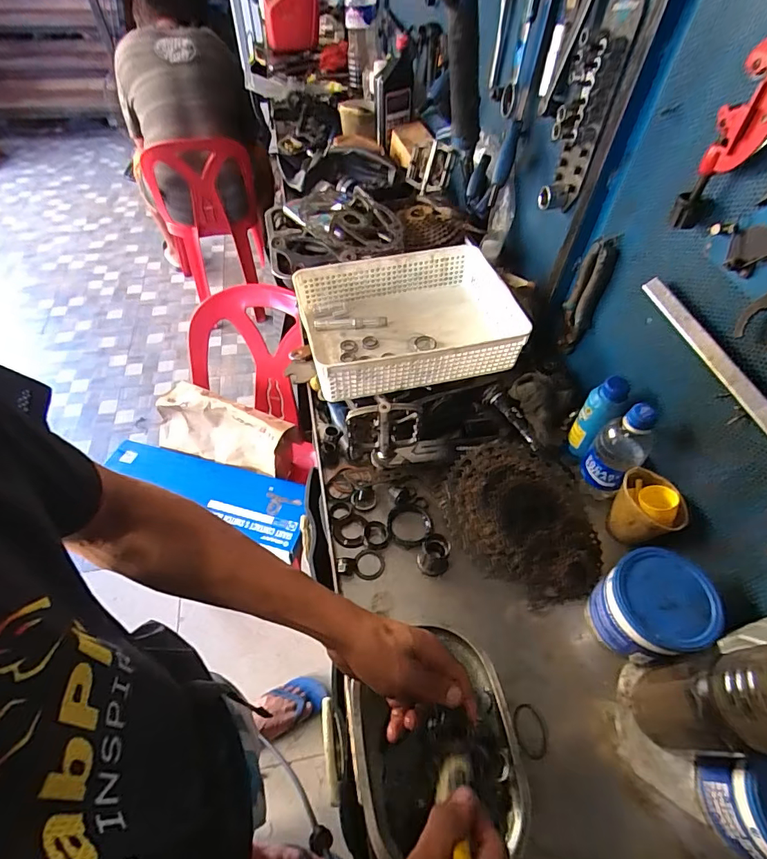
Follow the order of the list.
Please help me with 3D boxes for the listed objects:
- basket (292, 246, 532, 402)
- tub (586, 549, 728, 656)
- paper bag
[{"bbox_3d":[0.040,-0.176,0.748,0.335,0.091,0.245,-8,53,-8],"label":"basket"},{"bbox_3d":[0.291,0.197,0.502,0.102,0.094,0.098,1,52,-1],"label":"tub"},{"bbox_3d":[-0.380,0.006,1.069,0.310,0.136,0.120,20,54,13],"label":"paper bag"}]

